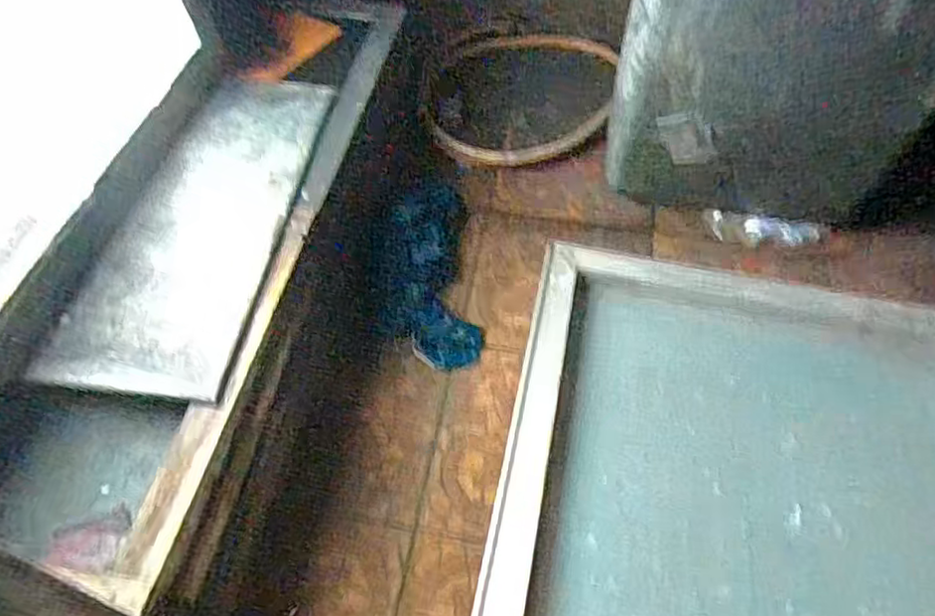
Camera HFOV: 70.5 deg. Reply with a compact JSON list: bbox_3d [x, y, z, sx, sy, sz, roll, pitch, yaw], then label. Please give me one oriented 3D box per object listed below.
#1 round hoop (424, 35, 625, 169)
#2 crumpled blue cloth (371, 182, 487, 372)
[{"bbox_3d":[0.072,-0.291,0.909,0.246,0.018,0.255,-1,61,2],"label":"round hoop"},{"bbox_3d":[-0.049,-0.051,0.730,0.106,0.028,0.260,-5,54,-2],"label":"crumpled blue cloth"}]

